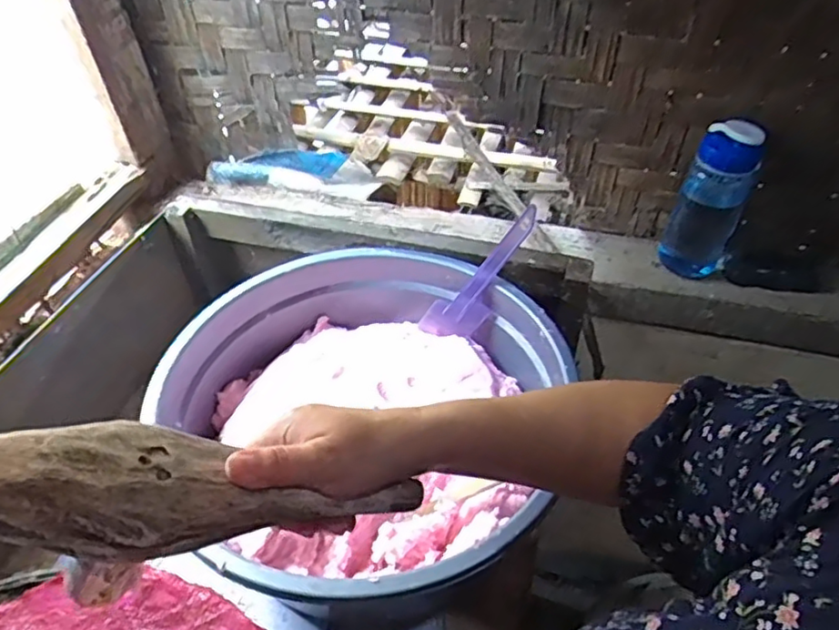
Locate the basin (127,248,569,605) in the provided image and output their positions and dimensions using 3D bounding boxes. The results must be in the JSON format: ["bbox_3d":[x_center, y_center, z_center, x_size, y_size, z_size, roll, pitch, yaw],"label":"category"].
[{"bbox_3d":[-0.062,0.107,0.662,0.374,0.151,0.402,-1,45,1],"label":"basin"}]

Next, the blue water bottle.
[{"bbox_3d":[0.347,-0.138,0.762,0.082,0.199,0.068,19,49,20],"label":"blue water bottle"}]

